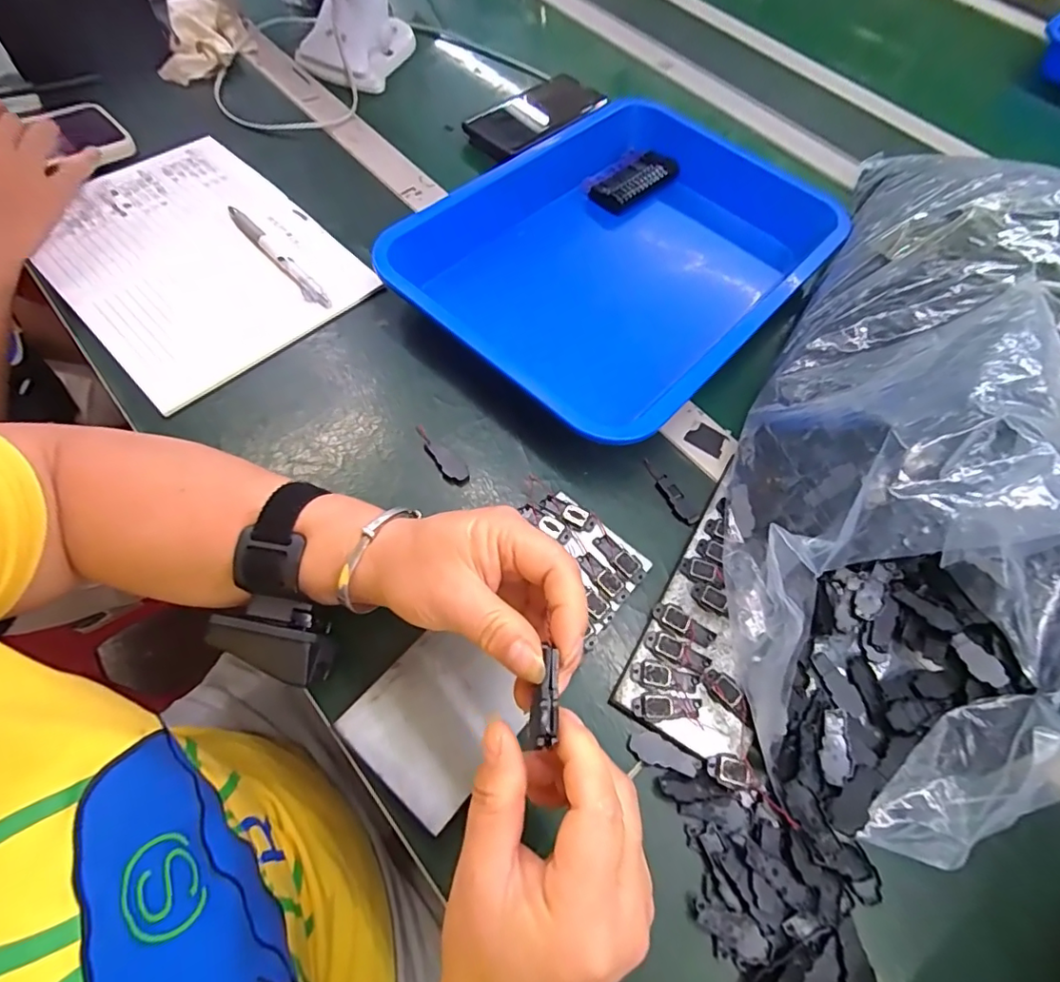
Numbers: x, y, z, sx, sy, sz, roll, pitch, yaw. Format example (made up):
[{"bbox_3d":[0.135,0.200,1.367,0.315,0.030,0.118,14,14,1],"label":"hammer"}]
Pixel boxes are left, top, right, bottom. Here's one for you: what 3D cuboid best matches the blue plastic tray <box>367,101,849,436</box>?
[{"bbox_3d":[0.084,-0.207,0.456,0.262,0.048,0.345,38,68,15],"label":"blue plastic tray"}]

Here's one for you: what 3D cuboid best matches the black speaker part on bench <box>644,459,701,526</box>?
[{"bbox_3d":[0.099,0.000,0.378,0.015,0.005,0.058,-26,68,-15],"label":"black speaker part on bench"}]

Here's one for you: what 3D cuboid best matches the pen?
[{"bbox_3d":[-0.217,-0.203,0.454,0.015,0.010,0.148,-38,71,-19],"label":"pen"}]

